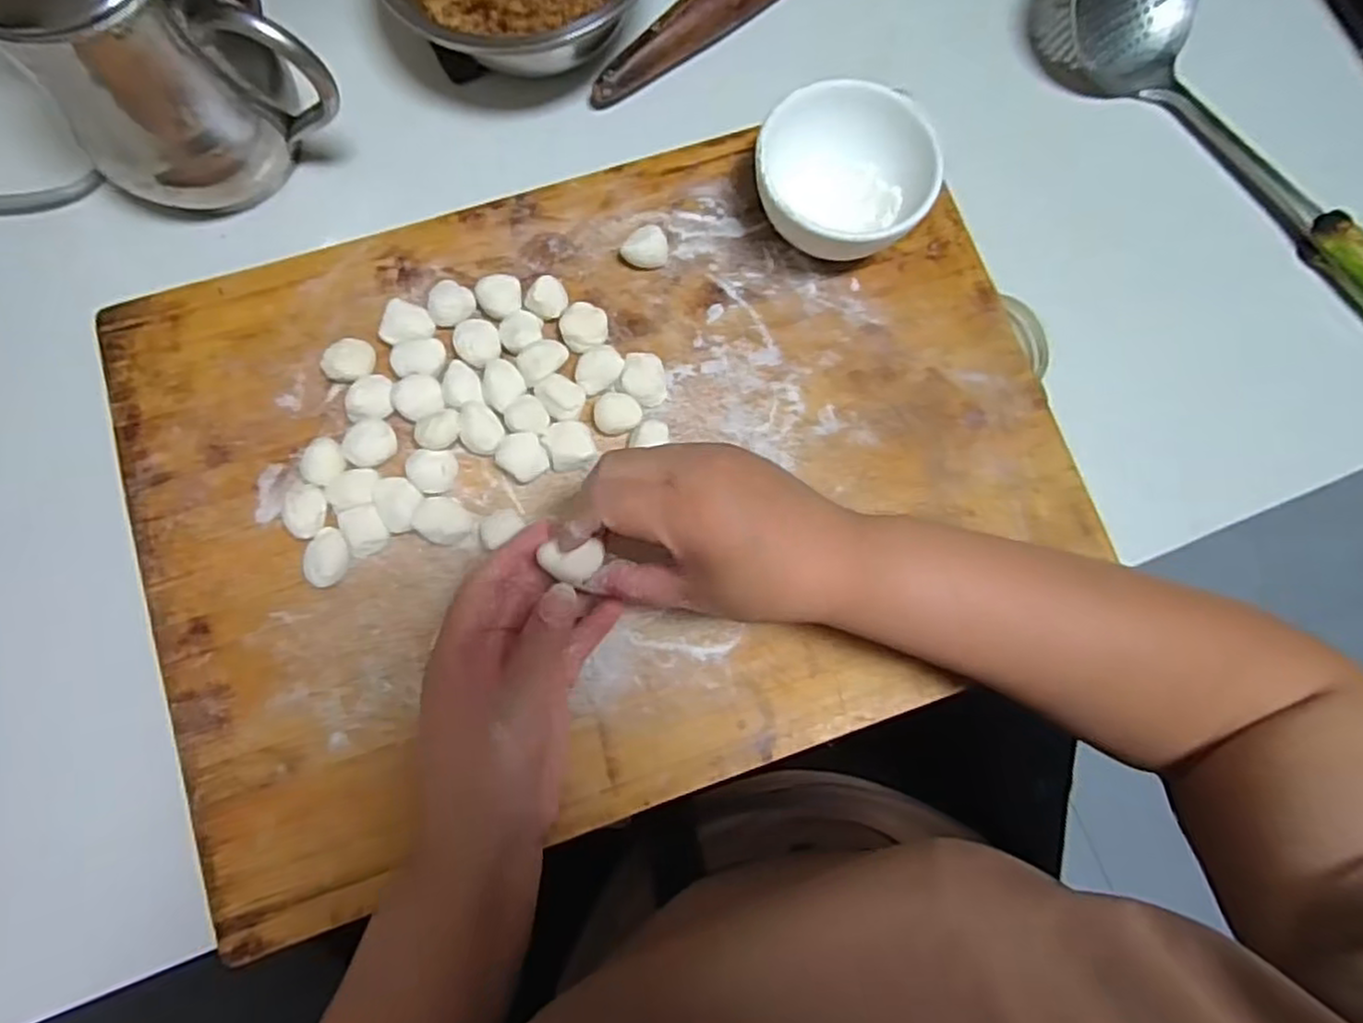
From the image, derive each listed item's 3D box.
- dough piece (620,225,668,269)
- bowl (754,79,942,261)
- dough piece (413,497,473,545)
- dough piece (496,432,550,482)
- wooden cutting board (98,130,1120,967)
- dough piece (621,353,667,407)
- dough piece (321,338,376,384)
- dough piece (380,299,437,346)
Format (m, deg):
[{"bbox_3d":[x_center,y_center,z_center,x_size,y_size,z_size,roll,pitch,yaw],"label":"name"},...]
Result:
[{"bbox_3d":[-0.021,-0.150,0.420,0.026,0.021,0.018,-9,79,-4],"label":"dough piece"},{"bbox_3d":[0.089,-0.184,0.404,0.092,0.053,0.100,0,78,-2],"label":"bowl"},{"bbox_3d":[-0.126,0.005,0.387,0.027,0.012,0.024,41,80,6],"label":"dough piece"},{"bbox_3d":[-0.083,-0.029,0.389,0.026,0.014,0.024,0,78,-2],"label":"dough piece"},{"bbox_3d":[-0.040,-0.027,0.403,0.492,0.036,0.351,-19,80,-3],"label":"wooden cutting board"},{"bbox_3d":[-0.020,-0.072,0.403,0.023,0.015,0.026,-5,78,-3],"label":"dough piece"},{"bbox_3d":[-0.181,-0.082,0.402,0.024,0.017,0.024,0,78,-2],"label":"dough piece"},{"bbox_3d":[-0.151,-0.103,0.407,0.027,0.015,0.025,0,78,-2],"label":"dough piece"}]

